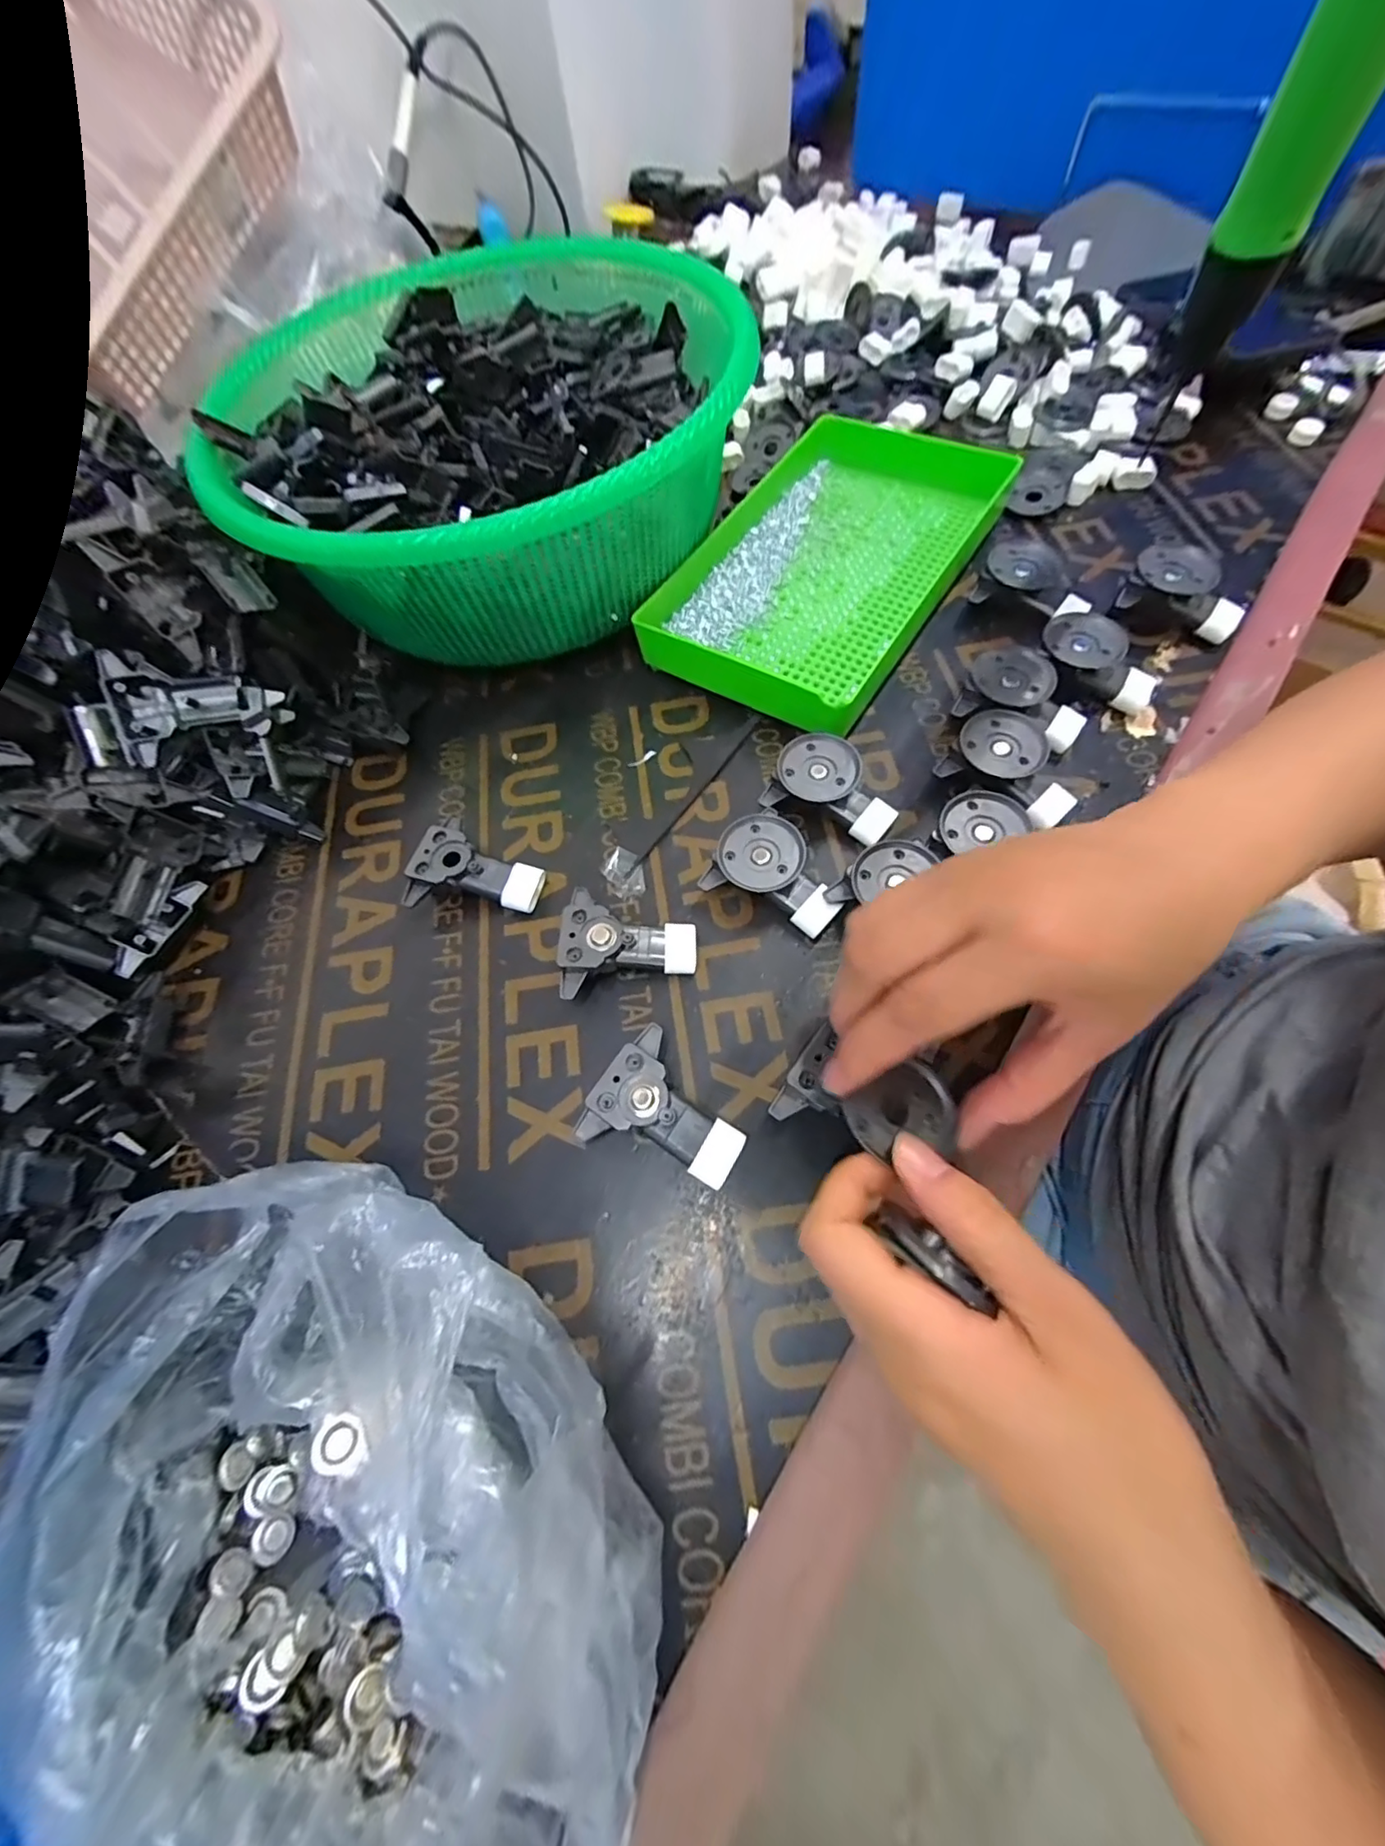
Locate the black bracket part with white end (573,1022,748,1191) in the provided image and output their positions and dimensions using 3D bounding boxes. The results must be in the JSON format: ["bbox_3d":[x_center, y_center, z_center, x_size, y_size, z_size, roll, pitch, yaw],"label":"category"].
[{"bbox_3d":[-0.009,0.085,0.257,0.065,0.026,0.052,31,72,14],"label":"black bracket part with white end"}]

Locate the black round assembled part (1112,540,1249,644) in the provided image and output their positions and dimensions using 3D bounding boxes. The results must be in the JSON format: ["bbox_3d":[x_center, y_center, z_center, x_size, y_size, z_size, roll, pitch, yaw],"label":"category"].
[{"bbox_3d":[0.293,-0.198,0.352,0.066,0.030,0.044,17,69,9],"label":"black round assembled part"}]

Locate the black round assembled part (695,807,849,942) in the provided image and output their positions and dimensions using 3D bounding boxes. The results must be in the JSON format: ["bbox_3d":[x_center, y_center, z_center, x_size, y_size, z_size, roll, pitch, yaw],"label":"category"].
[{"bbox_3d":[0.044,-0.026,0.301,0.066,0.028,0.050,22,70,11],"label":"black round assembled part"}]

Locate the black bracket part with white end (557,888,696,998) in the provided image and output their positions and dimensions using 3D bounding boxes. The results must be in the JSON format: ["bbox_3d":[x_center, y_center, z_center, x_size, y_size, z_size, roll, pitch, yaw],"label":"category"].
[{"bbox_3d":[-0.031,0.012,0.292,0.064,0.023,0.049,0,67,3],"label":"black bracket part with white end"}]

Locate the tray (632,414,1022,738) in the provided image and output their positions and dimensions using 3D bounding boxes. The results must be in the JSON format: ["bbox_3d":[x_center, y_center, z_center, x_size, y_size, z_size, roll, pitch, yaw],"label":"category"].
[{"bbox_3d":[0.086,-0.238,0.381,0.150,0.031,0.245,31,72,14],"label":"tray"}]

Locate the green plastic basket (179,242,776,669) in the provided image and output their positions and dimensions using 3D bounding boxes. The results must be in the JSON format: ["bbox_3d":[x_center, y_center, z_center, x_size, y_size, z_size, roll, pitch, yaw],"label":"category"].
[{"bbox_3d":[-0.141,-0.315,0.391,0.312,0.119,0.348,-41,71,-13],"label":"green plastic basket"}]

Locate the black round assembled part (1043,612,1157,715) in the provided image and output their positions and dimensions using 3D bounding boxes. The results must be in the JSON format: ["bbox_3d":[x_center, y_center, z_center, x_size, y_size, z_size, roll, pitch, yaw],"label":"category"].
[{"bbox_3d":[0.229,-0.146,0.331,0.065,0.029,0.037,31,72,14],"label":"black round assembled part"}]

